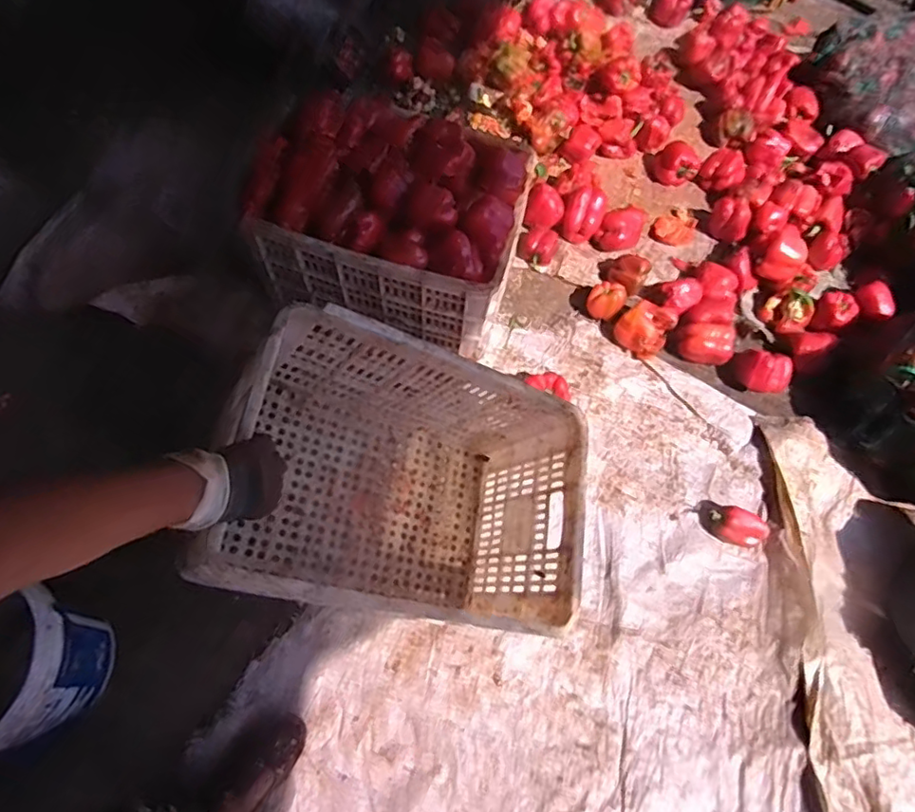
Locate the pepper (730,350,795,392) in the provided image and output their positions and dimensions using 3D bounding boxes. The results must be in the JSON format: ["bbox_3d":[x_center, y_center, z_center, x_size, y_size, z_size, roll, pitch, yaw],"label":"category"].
[{"bbox_3d":[0.666,-0.077,1.248,0.116,0.070,0.097,28,68,12],"label":"pepper"}]

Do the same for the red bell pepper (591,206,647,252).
[{"bbox_3d":[0.401,-0.436,1.393,0.094,0.067,0.130,30,68,13],"label":"red bell pepper"}]

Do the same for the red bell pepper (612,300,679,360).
[{"bbox_3d":[0.418,-0.174,1.276,0.106,0.067,0.098,38,70,15],"label":"red bell pepper"}]

